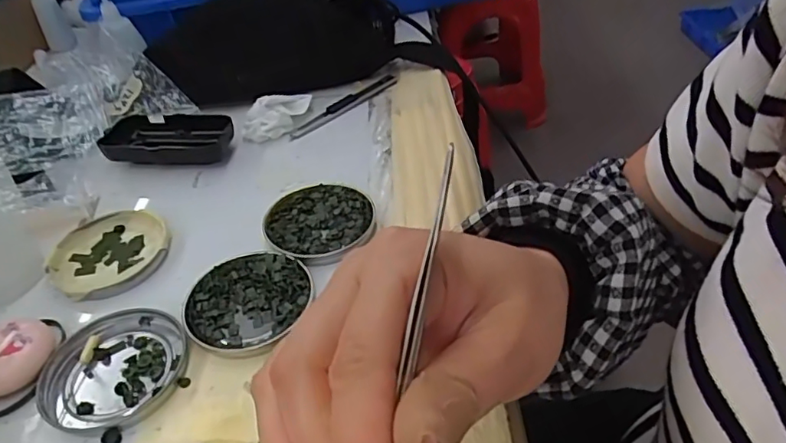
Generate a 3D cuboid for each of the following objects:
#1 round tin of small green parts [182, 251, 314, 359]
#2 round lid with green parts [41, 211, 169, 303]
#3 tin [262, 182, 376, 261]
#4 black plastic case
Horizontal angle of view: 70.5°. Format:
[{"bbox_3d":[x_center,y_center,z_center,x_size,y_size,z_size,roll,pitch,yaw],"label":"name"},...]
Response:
[{"bbox_3d":[-0.092,0.049,0.348,0.073,0.009,0.077,-3,41,2],"label":"round tin of small green parts"},{"bbox_3d":[-0.203,0.021,0.396,0.080,0.014,0.076,-3,41,2],"label":"round lid with green parts"},{"bbox_3d":[-0.053,-0.002,0.402,0.076,0.010,0.081,-3,41,2],"label":"tin"},{"bbox_3d":[-0.195,-0.070,0.486,0.112,0.025,0.052,-3,41,2],"label":"black plastic case"}]

